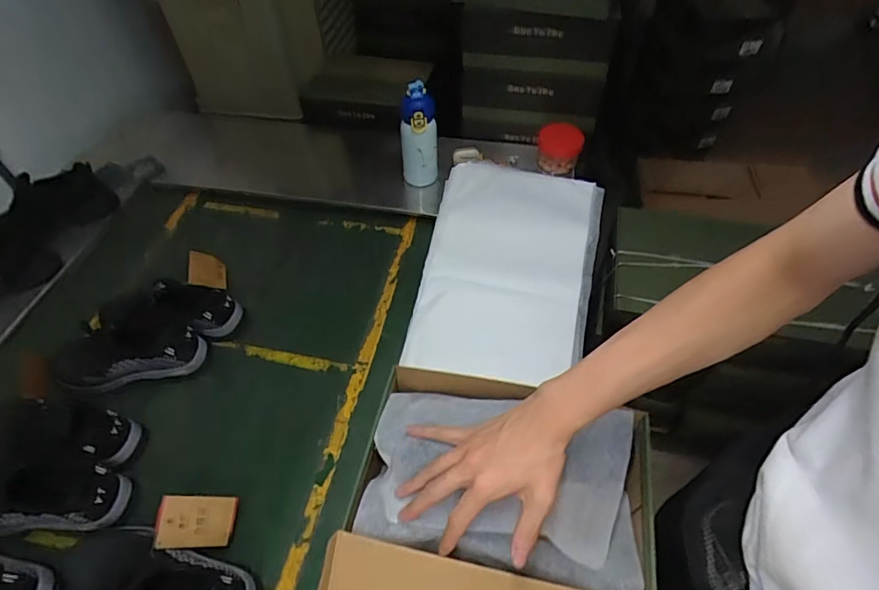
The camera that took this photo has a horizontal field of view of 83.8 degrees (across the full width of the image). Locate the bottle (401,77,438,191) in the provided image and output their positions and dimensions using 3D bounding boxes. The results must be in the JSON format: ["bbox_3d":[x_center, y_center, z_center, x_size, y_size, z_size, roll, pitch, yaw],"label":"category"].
[{"bbox_3d":[-0.045,-0.344,1.076,0.079,0.232,0.068,-5,52,-2],"label":"bottle"}]

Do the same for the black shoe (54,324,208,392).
[{"bbox_3d":[-0.560,0.110,0.885,0.247,0.100,0.086,-13,53,-8],"label":"black shoe"}]

